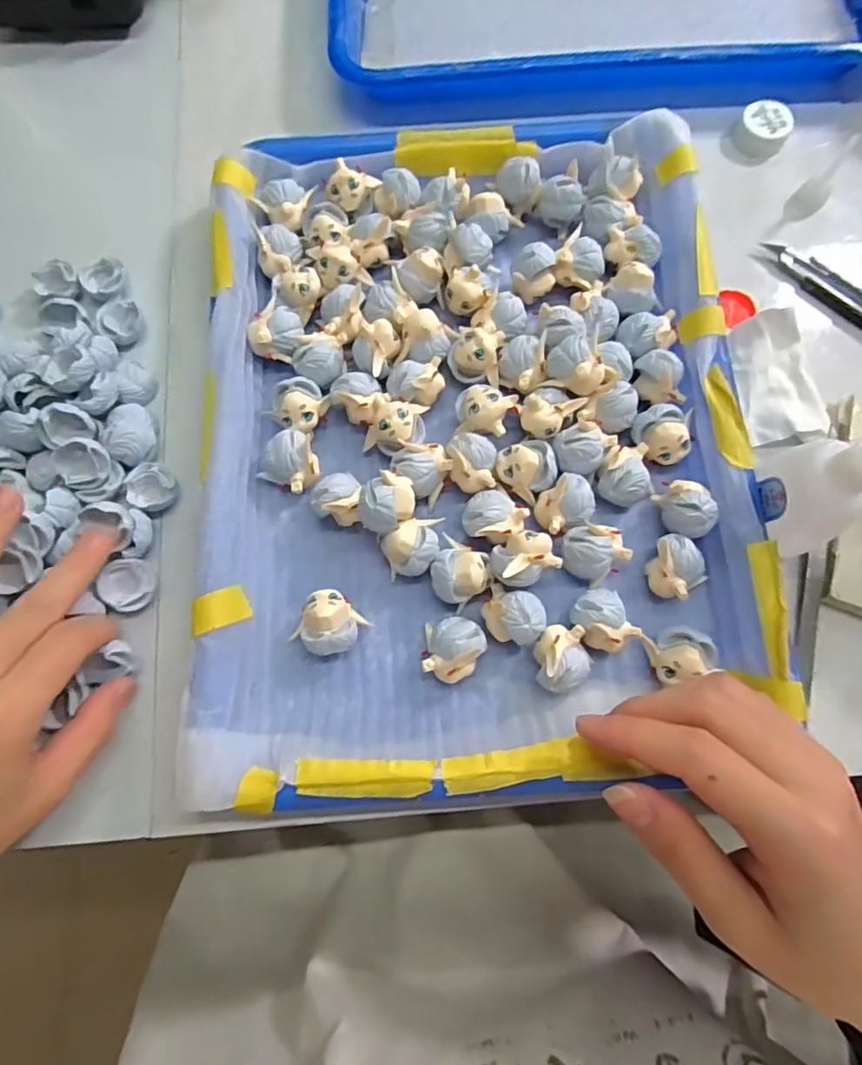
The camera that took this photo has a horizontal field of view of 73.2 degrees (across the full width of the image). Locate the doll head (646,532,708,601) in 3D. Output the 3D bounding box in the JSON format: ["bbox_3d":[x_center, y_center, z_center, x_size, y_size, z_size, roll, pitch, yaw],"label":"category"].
[{"bbox_3d":[0.110,0.016,0.265,0.026,0.021,0.025,0,76,2],"label":"doll head"}]

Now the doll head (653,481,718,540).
[{"bbox_3d":[0.119,-0.009,0.268,0.021,0.025,0.025,-9,75,0],"label":"doll head"}]

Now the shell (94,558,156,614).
[{"bbox_3d":[-0.141,0.025,0.272,0.022,0.010,0.023,0,76,2],"label":"shell"}]

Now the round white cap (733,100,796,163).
[{"bbox_3d":[0.193,-0.234,0.337,0.028,0.013,0.027,0,76,2],"label":"round white cap"}]

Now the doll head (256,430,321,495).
[{"bbox_3d":[-0.067,-0.032,0.278,0.025,0.020,0.027,0,76,2],"label":"doll head"}]

